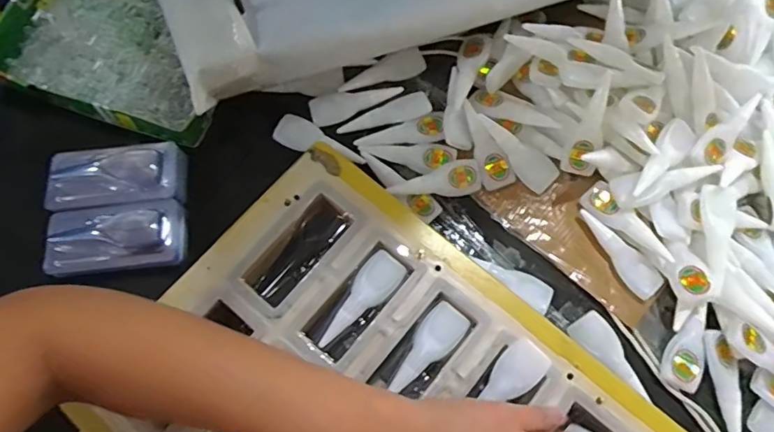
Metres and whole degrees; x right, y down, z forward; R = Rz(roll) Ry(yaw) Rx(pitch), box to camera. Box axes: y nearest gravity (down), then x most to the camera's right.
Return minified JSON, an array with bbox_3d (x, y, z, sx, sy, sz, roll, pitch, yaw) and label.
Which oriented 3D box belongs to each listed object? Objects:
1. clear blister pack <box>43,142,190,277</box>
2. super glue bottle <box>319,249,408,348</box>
[{"bbox_3d":[-0.227,-0.007,0.442,0.110,0.026,0.106,-7,72,-4],"label":"clear blister pack"},{"bbox_3d":[-0.021,0.065,0.409,0.030,0.007,0.085,38,75,11],"label":"super glue bottle"}]

